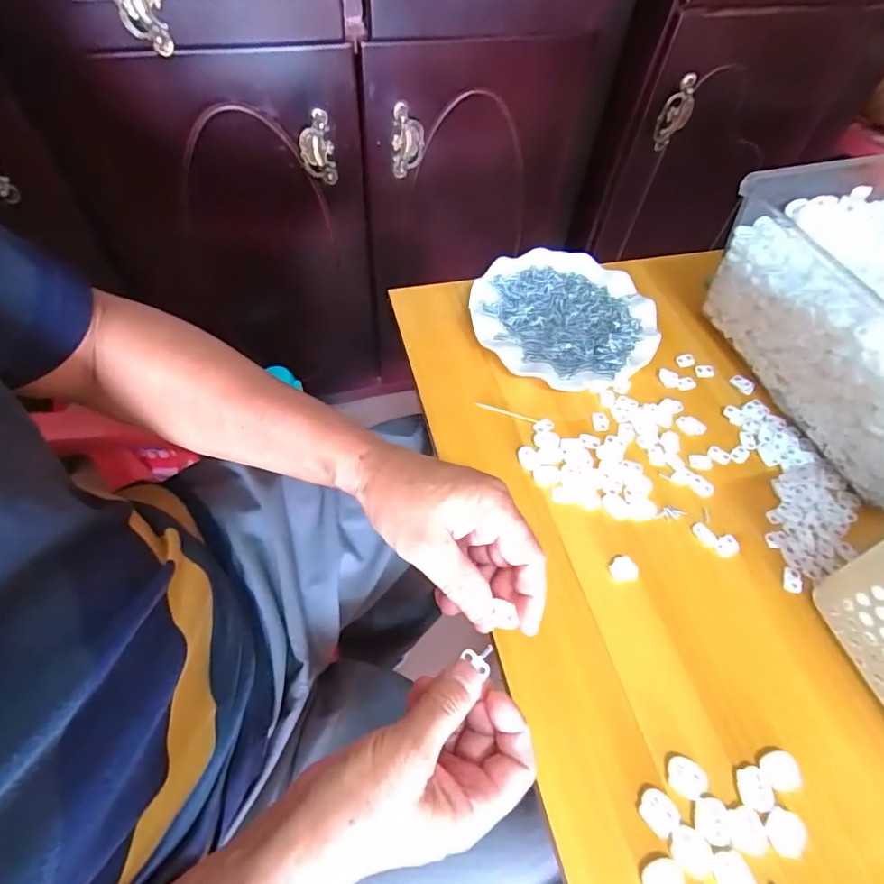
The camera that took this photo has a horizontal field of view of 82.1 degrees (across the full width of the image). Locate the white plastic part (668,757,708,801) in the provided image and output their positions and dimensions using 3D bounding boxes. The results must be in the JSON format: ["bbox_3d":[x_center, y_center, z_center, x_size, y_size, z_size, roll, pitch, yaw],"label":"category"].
[{"bbox_3d":[0.151,0.208,0.313,0.022,0.007,0.020,19,57,8],"label":"white plastic part"}]

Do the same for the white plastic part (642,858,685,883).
[{"bbox_3d":[0.124,0.246,0.283,0.023,0.004,0.021,-5,57,-8],"label":"white plastic part"}]

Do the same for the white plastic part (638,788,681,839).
[{"bbox_3d":[0.129,0.219,0.301,0.020,0.004,0.023,-34,65,-23],"label":"white plastic part"}]

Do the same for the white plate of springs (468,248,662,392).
[{"bbox_3d":[0.120,-0.124,0.514,0.178,0.023,0.178,2,57,-3],"label":"white plate of springs"}]

